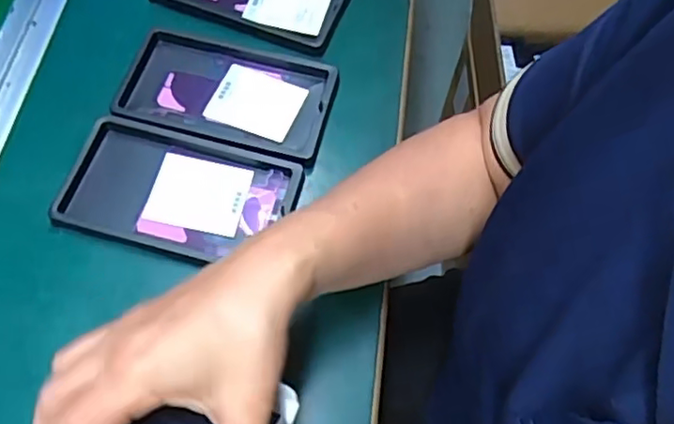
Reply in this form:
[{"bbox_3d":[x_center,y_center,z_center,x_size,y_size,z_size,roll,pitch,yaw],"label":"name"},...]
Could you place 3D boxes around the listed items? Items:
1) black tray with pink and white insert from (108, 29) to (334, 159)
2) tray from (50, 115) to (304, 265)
[{"bbox_3d":[-0.090,-0.094,0.501,0.166,0.017,0.093,13,63,4],"label":"black tray with pink and white insert"},{"bbox_3d":[-0.115,-0.012,0.458,0.160,0.018,0.092,14,63,4],"label":"tray"}]

